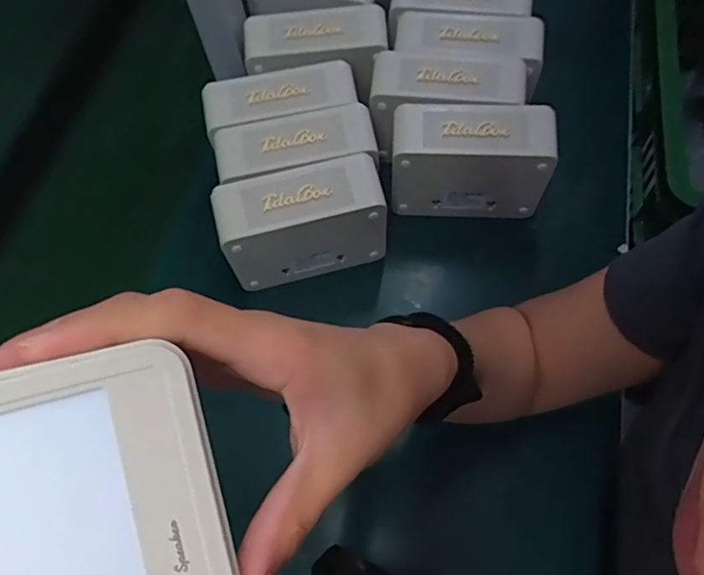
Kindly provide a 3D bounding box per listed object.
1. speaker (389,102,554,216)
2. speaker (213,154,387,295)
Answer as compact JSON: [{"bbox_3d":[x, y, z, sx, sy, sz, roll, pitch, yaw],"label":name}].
[{"bbox_3d":[0.107,-0.115,0.513,0.137,0.101,0.051,3,64,5],"label":"speaker"},{"bbox_3d":[-0.041,-0.052,0.496,0.139,0.106,0.058,-13,64,-3],"label":"speaker"}]

